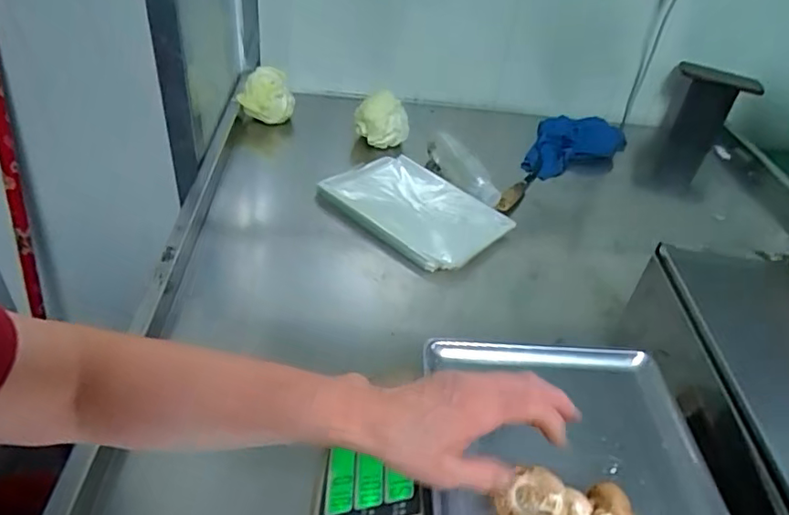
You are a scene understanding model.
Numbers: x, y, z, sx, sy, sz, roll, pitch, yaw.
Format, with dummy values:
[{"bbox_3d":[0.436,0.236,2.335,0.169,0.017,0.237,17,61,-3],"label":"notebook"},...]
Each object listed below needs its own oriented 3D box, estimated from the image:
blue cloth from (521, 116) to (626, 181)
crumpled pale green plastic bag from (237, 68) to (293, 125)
[{"bbox_3d":[0.338,-0.224,1.086,0.241,0.089,0.113,-19,47,-27],"label":"blue cloth"},{"bbox_3d":[-0.221,-0.288,0.975,0.073,0.100,0.073,21,42,16],"label":"crumpled pale green plastic bag"}]

